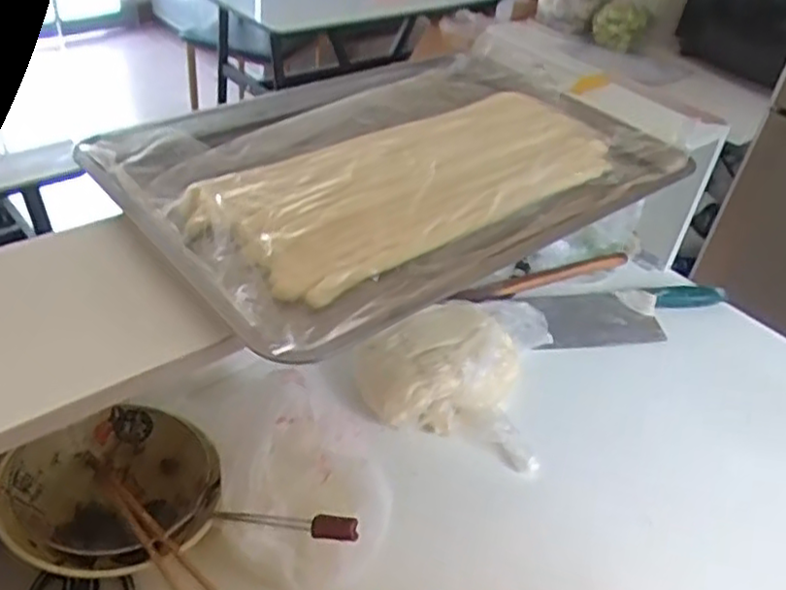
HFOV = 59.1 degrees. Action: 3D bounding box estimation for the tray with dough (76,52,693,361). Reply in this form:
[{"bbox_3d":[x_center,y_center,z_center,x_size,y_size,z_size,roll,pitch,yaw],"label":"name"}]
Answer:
[{"bbox_3d":[0.005,-0.146,0.760,0.573,0.049,0.389,-26,49,-35],"label":"tray with dough"}]

